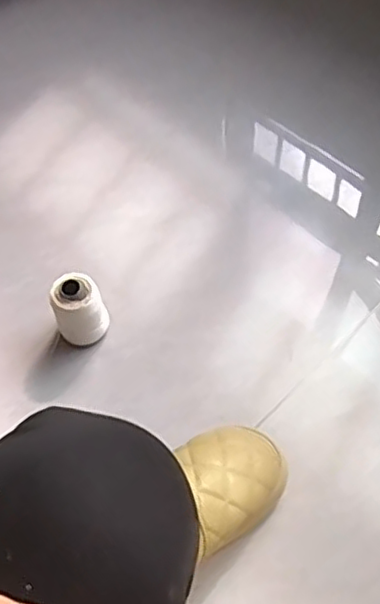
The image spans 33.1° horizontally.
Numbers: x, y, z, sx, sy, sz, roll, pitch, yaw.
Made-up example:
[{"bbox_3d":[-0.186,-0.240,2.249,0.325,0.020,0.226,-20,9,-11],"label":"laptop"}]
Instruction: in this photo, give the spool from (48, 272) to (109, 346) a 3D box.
[{"bbox_3d":[-0.139,0.014,0.804,0.060,0.095,0.054,-23,58,-12],"label":"spool"}]

